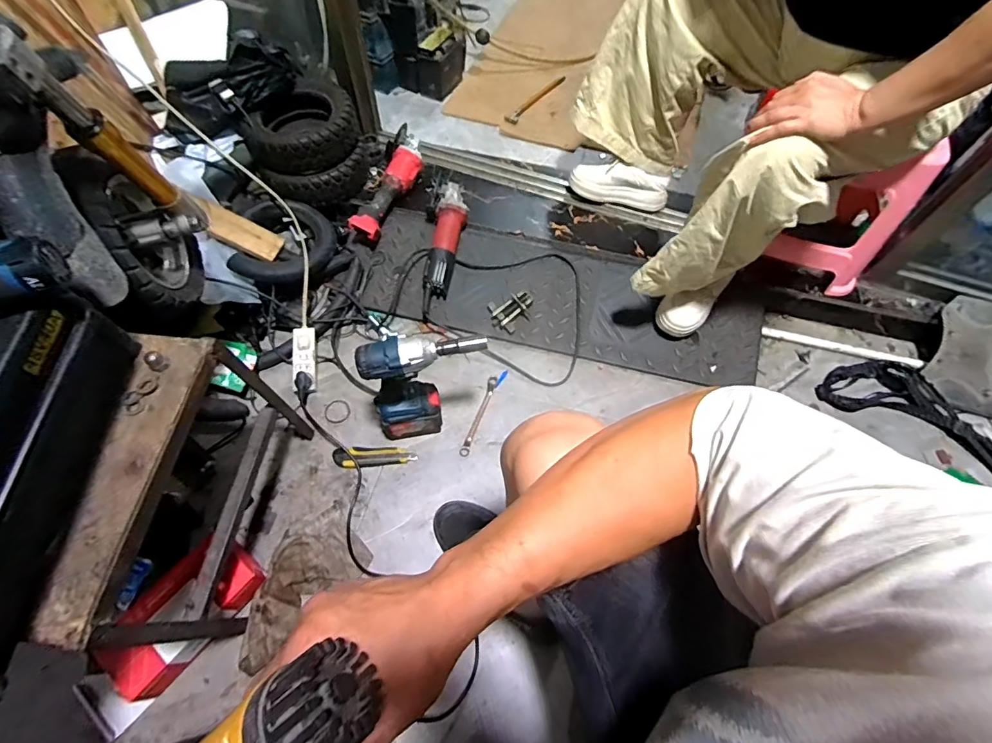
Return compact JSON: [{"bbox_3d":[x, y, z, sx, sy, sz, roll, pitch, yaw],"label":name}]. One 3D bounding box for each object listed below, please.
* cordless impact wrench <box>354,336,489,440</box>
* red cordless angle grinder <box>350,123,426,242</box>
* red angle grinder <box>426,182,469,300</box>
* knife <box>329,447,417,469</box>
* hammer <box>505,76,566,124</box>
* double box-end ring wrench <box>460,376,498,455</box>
[{"bbox_3d":[-0.123,0.031,0.833,0.203,0.270,0.071,-10,61,-8],"label":"cordless impact wrench"},{"bbox_3d":[-0.268,-0.462,1.131,0.115,0.094,0.332,24,62,11],"label":"red cordless angle grinder"},{"bbox_3d":[-0.122,-0.310,1.072,0.089,0.072,0.274,7,81,1],"label":"red angle grinder"},{"bbox_3d":[-0.242,0.172,0.911,0.164,0.014,0.041,0,60,-2],"label":"knife"},{"bbox_3d":[0.120,-0.815,1.360,0.044,0.026,0.260,36,65,17],"label":"hammer"},{"bbox_3d":[-0.035,0.092,0.969,0.020,0.015,0.191,18,61,8],"label":"double box-end ring wrench"}]

